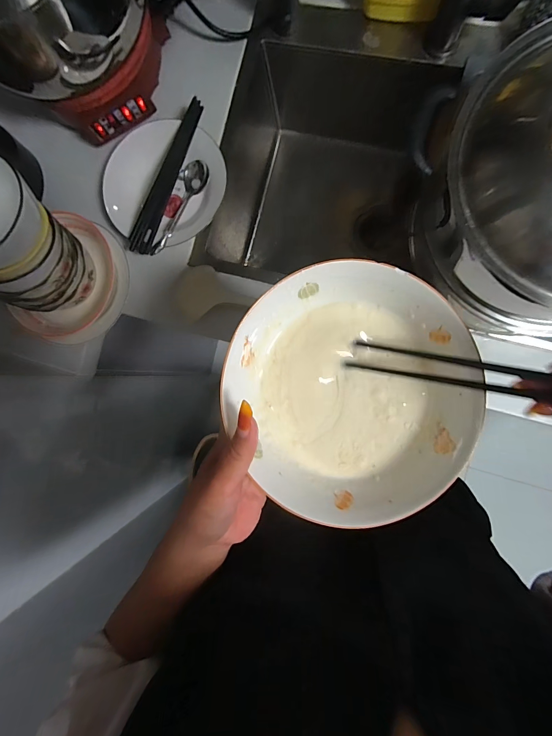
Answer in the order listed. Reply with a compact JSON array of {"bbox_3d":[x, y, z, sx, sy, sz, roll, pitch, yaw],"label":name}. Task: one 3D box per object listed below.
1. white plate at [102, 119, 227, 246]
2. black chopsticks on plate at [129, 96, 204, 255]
[{"bbox_3d":[-0.183,-0.294,0.540,0.191,0.044,0.197,0,91,18],"label":"white plate"},{"bbox_3d":[-0.167,-0.292,0.507,0.032,0.019,0.244,20,91,7],"label":"black chopsticks on plate"}]

